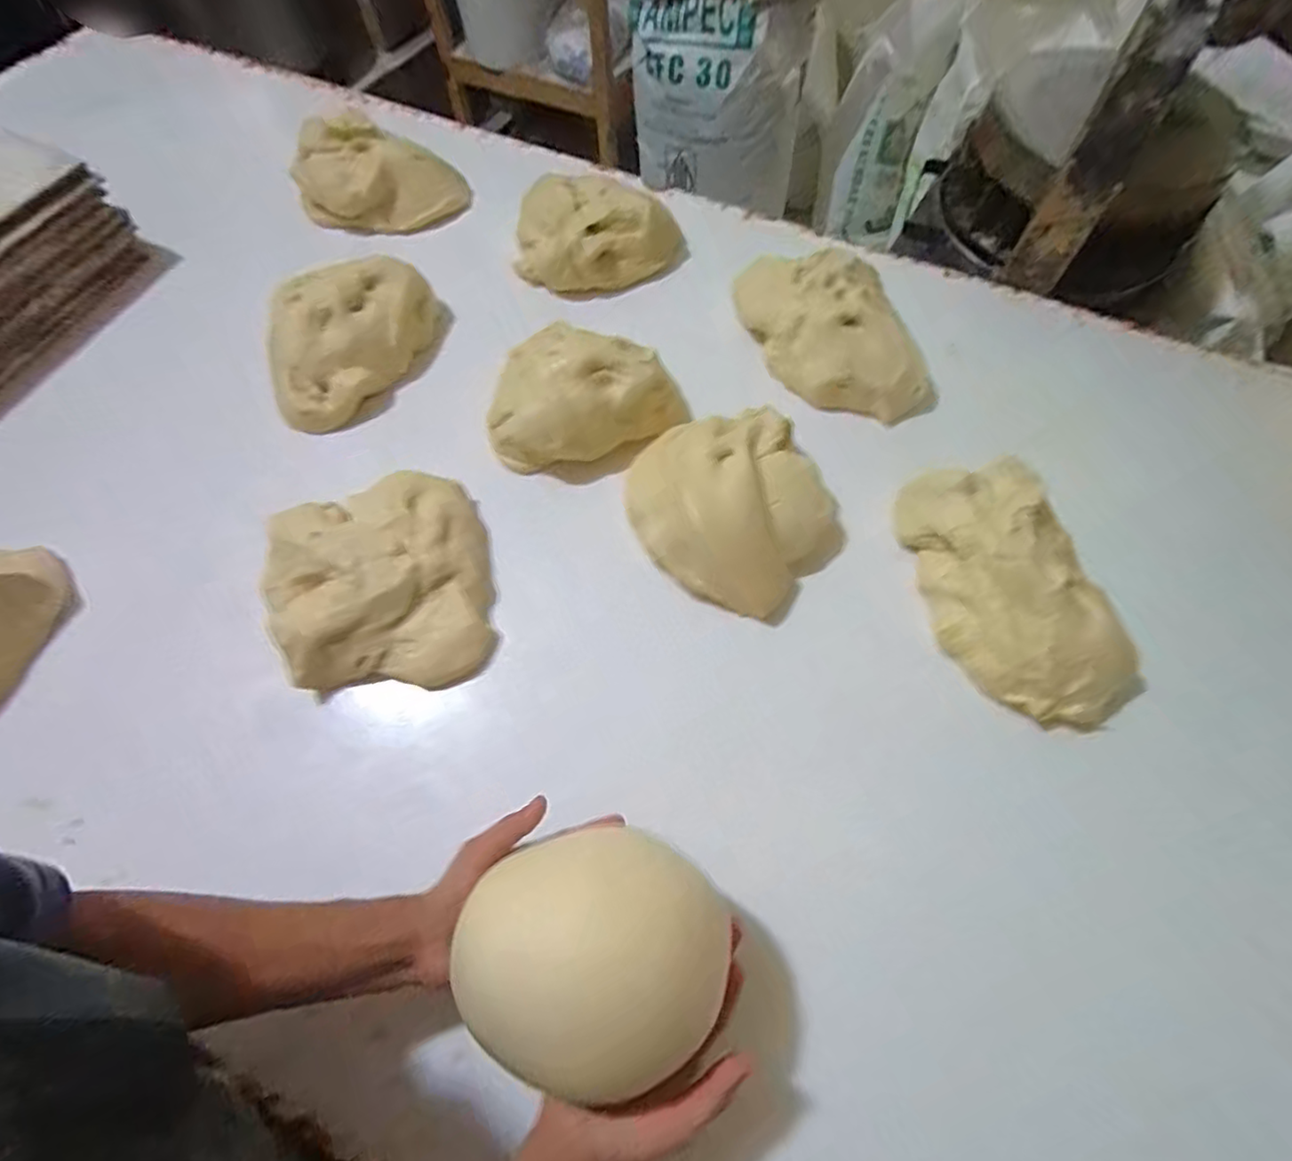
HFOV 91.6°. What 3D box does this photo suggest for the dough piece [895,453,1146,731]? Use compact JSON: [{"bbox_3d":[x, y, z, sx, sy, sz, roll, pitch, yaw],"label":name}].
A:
[{"bbox_3d":[0.326,0.005,0.541,0.146,0.067,0.236,-10,65,-3],"label":"dough piece"}]

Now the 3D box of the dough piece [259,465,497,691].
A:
[{"bbox_3d":[-0.238,-0.006,0.563,0.182,0.059,0.201,-7,64,-2],"label":"dough piece"}]

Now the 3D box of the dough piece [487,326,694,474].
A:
[{"bbox_3d":[-0.065,-0.203,0.640,0.195,0.058,0.146,-16,65,-6],"label":"dough piece"}]

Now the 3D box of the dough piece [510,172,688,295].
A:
[{"bbox_3d":[-0.060,-0.425,0.759,0.202,0.066,0.142,-21,66,-9],"label":"dough piece"}]

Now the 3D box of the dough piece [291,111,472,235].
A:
[{"bbox_3d":[-0.341,-0.520,0.806,0.210,0.098,0.122,2,64,2],"label":"dough piece"}]

